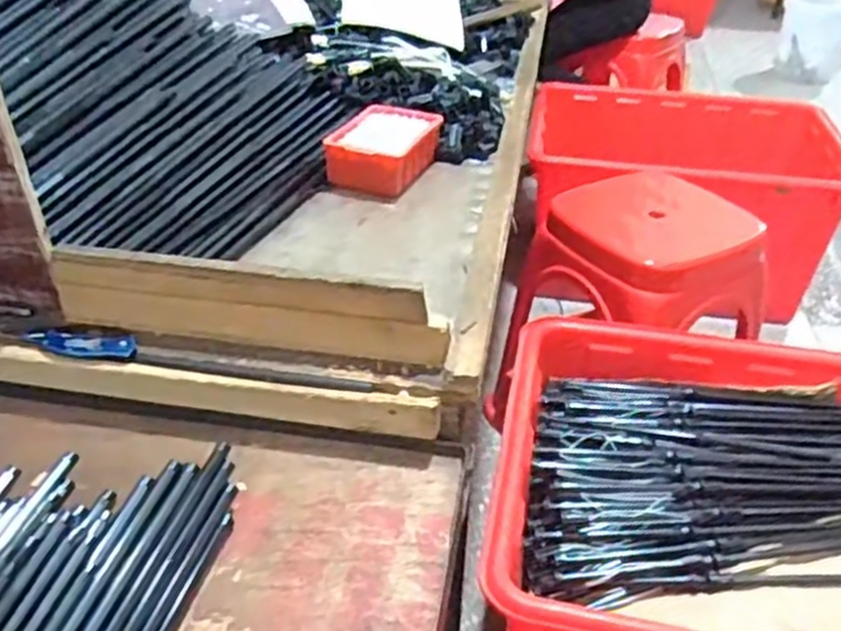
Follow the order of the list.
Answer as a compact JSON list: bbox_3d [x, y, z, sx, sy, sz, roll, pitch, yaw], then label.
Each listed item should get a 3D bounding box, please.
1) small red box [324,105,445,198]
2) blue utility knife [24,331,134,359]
[{"bbox_3d":[-0.045,-0.200,0.932,0.104,0.048,0.158,14,36,16],"label":"small red box"},{"bbox_3d":[-0.277,0.025,0.636,0.092,0.010,0.026,5,34,3],"label":"blue utility knife"}]

